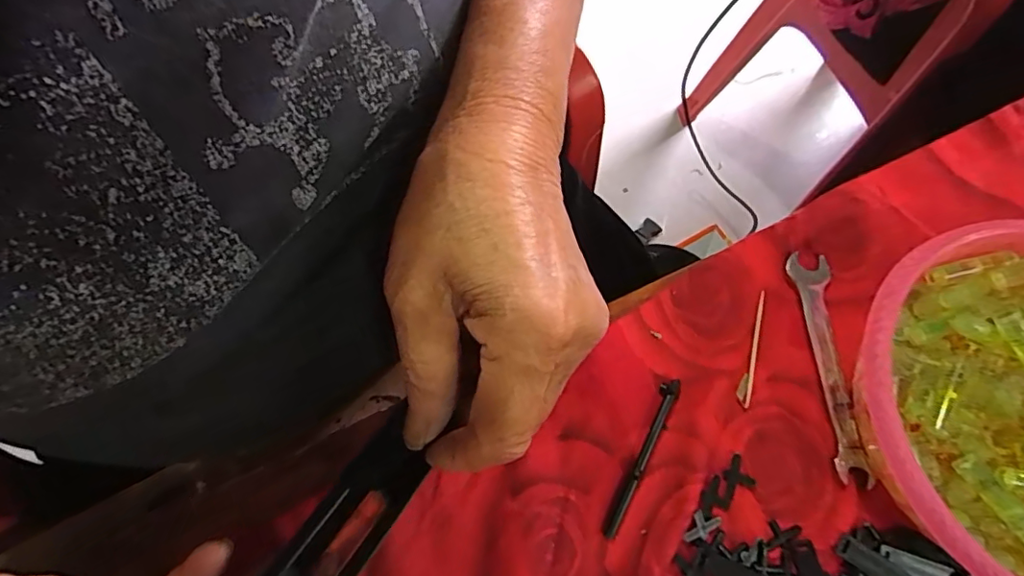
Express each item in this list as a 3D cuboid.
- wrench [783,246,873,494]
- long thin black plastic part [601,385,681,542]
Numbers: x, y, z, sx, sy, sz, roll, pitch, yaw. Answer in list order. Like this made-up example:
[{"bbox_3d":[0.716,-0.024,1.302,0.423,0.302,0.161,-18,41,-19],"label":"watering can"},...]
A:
[{"bbox_3d":[0.160,0.037,0.274,0.018,0.007,0.113,-1,69,-1],"label":"wrench"},{"bbox_3d":[0.063,0.080,0.258,0.009,0.007,0.079,24,71,9],"label":"long thin black plastic part"}]

